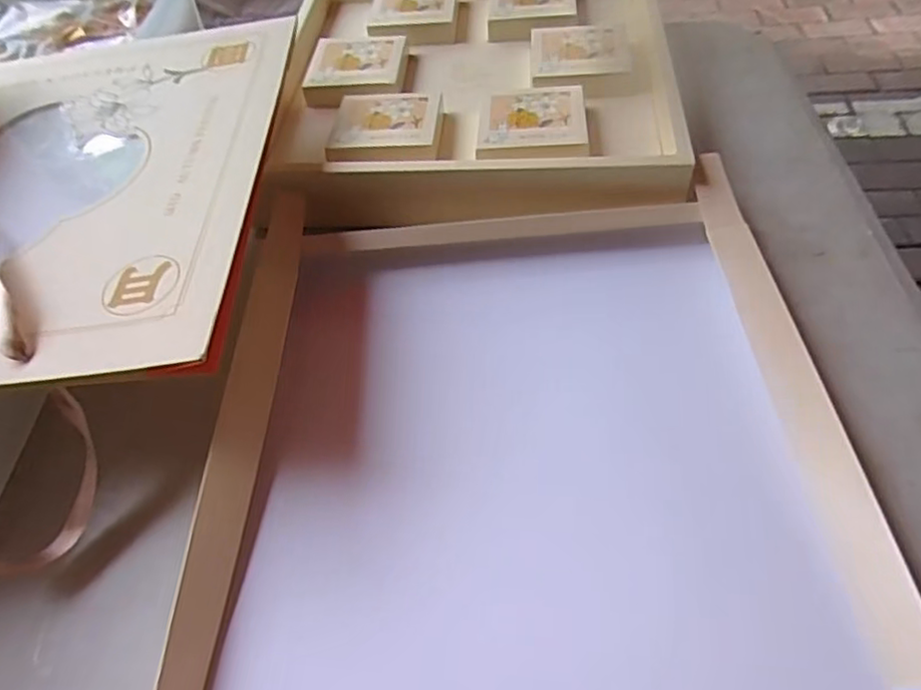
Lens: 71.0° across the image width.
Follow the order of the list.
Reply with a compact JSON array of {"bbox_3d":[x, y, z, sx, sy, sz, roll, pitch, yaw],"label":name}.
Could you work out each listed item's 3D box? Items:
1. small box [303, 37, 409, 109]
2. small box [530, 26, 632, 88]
[{"bbox_3d":[-0.093,-0.252,0.588,0.084,0.021,0.089,-1,53,5],"label":"small box"},{"bbox_3d":[0.104,-0.252,0.566,0.084,0.019,0.088,1,53,6],"label":"small box"}]

